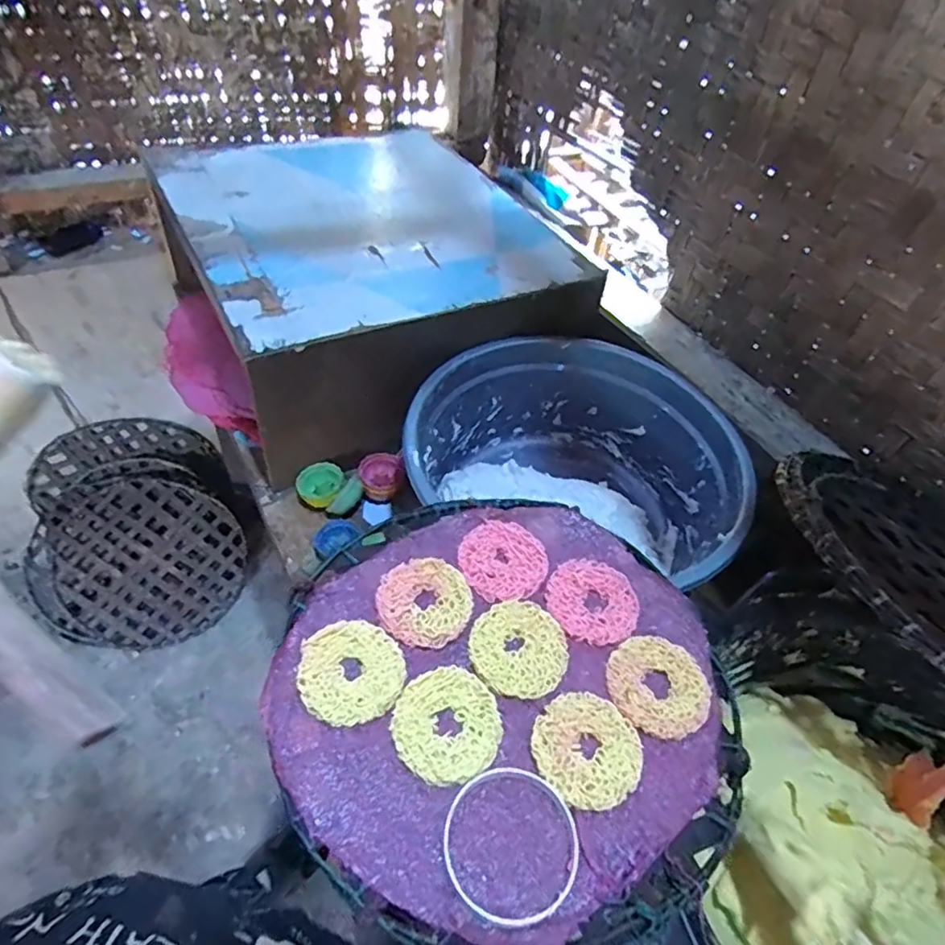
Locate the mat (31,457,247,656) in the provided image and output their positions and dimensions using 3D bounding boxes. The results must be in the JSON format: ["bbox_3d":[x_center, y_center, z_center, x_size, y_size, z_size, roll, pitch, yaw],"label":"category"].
[{"bbox_3d":[-0.801,0.212,1.437,0.429,0.042,0.438,2,85,-21],"label":"mat"}]

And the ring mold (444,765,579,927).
[{"bbox_3d":[0.025,0.239,0.386,0.088,0.008,0.088,3,49,-3],"label":"ring mold"}]

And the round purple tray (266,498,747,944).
[{"bbox_3d":[0.027,0.161,0.467,0.337,0.020,0.338,3,49,-3],"label":"round purple tray"}]

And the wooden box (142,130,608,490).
[{"bbox_3d":[-0.183,-0.339,0.993,0.523,0.219,0.608,-21,54,-22],"label":"wooden box"}]

